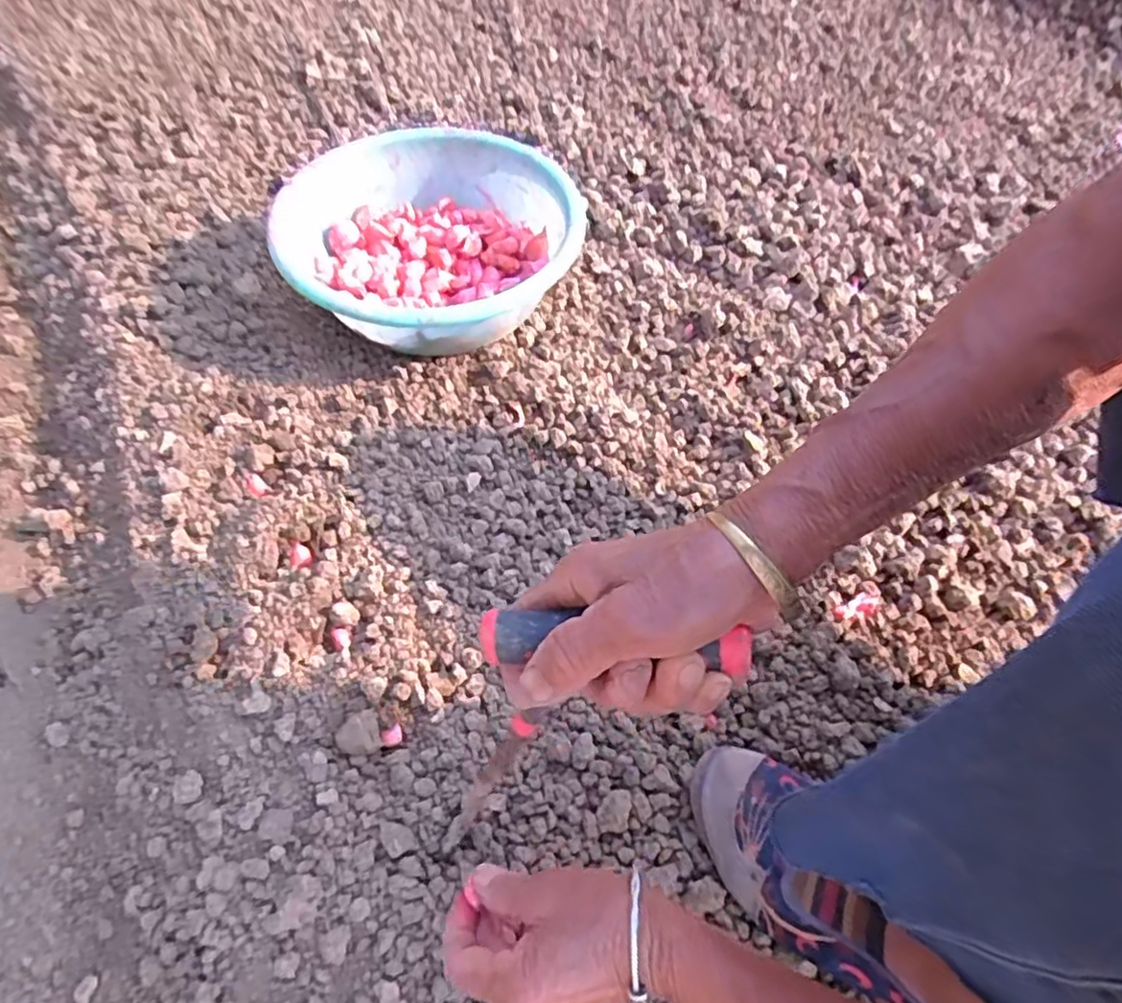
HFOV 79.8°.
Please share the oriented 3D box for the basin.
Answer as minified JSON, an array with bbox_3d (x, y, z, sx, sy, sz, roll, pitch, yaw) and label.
[{"bbox_3d":[-0.138,-0.270,0.725,0.278,0.119,0.300,1,54,-2],"label":"basin"}]

